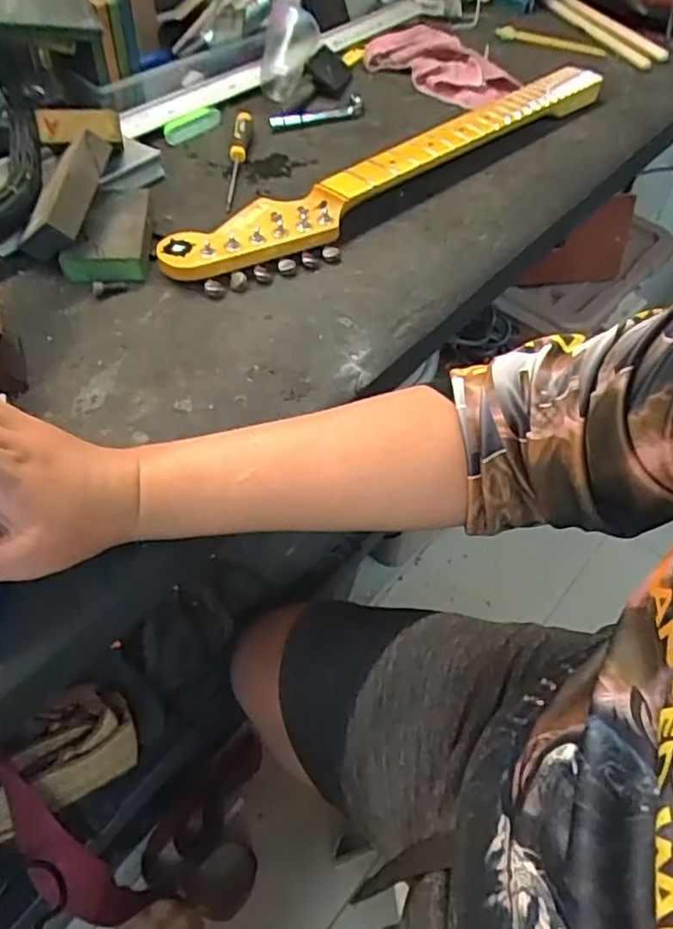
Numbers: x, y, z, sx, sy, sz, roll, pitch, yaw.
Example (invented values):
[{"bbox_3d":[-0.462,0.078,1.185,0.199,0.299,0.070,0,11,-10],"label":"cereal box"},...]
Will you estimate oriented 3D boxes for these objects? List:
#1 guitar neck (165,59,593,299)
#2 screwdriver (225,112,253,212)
[{"bbox_3d":[0.118,-0.353,0.714,0.085,0.043,0.707,38,59,24],"label":"guitar neck"},{"bbox_3d":[-0.104,-0.327,0.682,0.019,0.026,0.162,2,52,-2],"label":"screwdriver"}]

